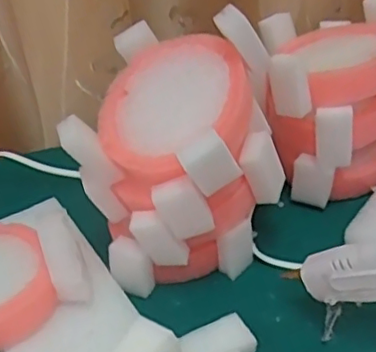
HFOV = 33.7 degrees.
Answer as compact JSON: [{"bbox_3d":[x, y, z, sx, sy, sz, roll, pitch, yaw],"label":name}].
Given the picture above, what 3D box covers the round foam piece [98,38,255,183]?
[{"bbox_3d":[-0.011,-0.042,0.407,0.095,0.026,0.093,-10,65,21],"label":"round foam piece"}]

